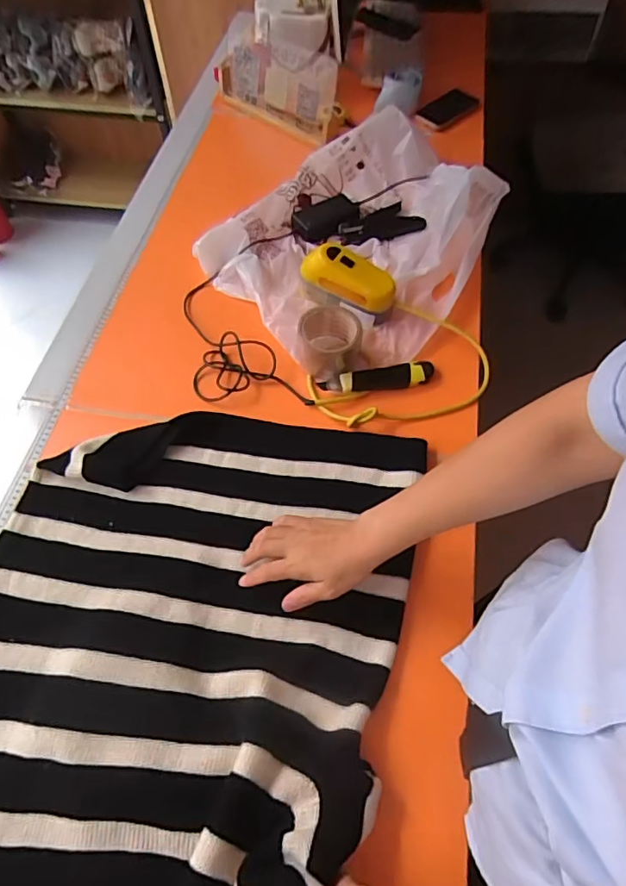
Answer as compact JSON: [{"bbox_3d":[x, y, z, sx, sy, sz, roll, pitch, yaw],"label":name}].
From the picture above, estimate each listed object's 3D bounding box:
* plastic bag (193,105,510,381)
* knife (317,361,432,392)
[{"bbox_3d":[0.093,-0.359,0.913,0.391,0.098,0.535,39,67,21],"label":"plastic bag"},{"bbox_3d":[0.094,-0.097,0.787,0.172,0.023,0.037,-10,59,-5],"label":"knife"}]

